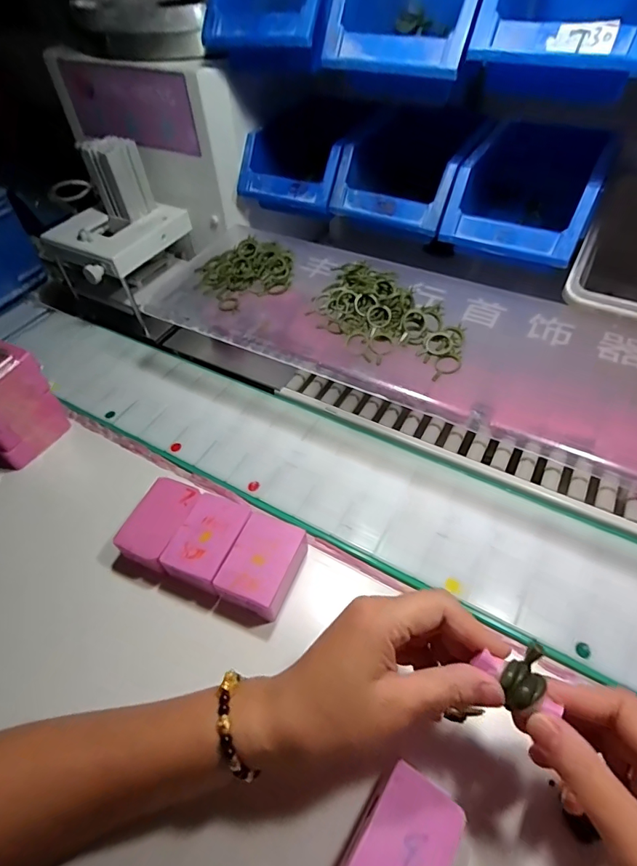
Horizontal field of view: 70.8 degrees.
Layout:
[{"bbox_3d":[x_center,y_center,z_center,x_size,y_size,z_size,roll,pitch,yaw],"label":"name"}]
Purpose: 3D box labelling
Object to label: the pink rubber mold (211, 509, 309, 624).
[{"bbox_3d":[-0.042,0.105,0.353,0.053,0.028,0.069,18,53,16],"label":"pink rubber mold"}]

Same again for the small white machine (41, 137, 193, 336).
[{"bbox_3d":[-0.258,-0.240,0.548,0.136,0.168,0.147,19,54,17],"label":"small white machine"}]

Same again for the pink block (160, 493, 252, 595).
[{"bbox_3d":[-0.088,0.090,0.367,0.048,0.030,0.070,16,53,15],"label":"pink block"}]

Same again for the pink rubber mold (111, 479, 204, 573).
[{"bbox_3d":[-0.135,0.079,0.387,0.049,0.032,0.073,13,52,13],"label":"pink rubber mold"}]

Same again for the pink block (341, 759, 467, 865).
[{"bbox_3d":[0.045,0.228,0.246,0.046,0.039,0.067,28,57,23],"label":"pink block"}]

